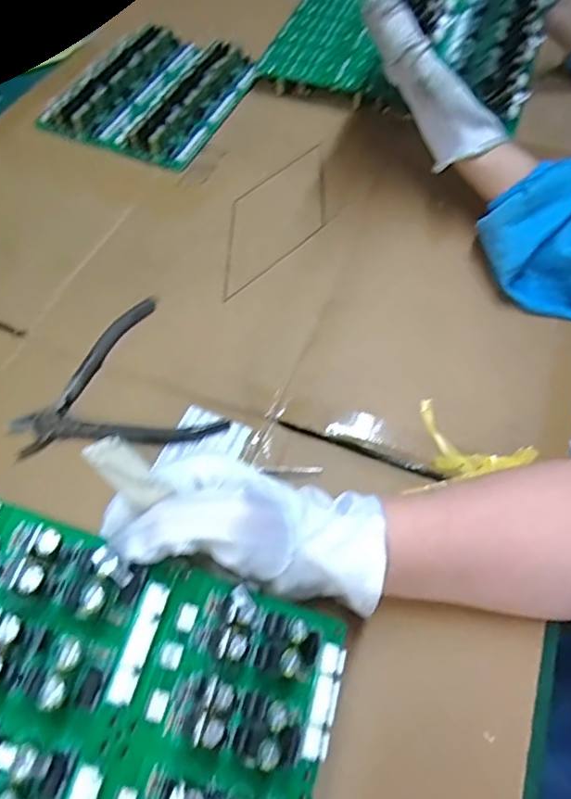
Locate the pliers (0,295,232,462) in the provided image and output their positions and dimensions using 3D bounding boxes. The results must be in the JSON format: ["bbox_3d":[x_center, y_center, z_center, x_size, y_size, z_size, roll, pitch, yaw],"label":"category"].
[{"bbox_3d":[-0.131,0.000,0.402,0.134,0.016,0.132,-29,64,-16],"label":"pliers"}]

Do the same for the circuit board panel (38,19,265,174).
[{"bbox_3d":[-0.139,-0.338,0.594,0.169,0.020,0.202,23,62,13],"label":"circuit board panel"}]

